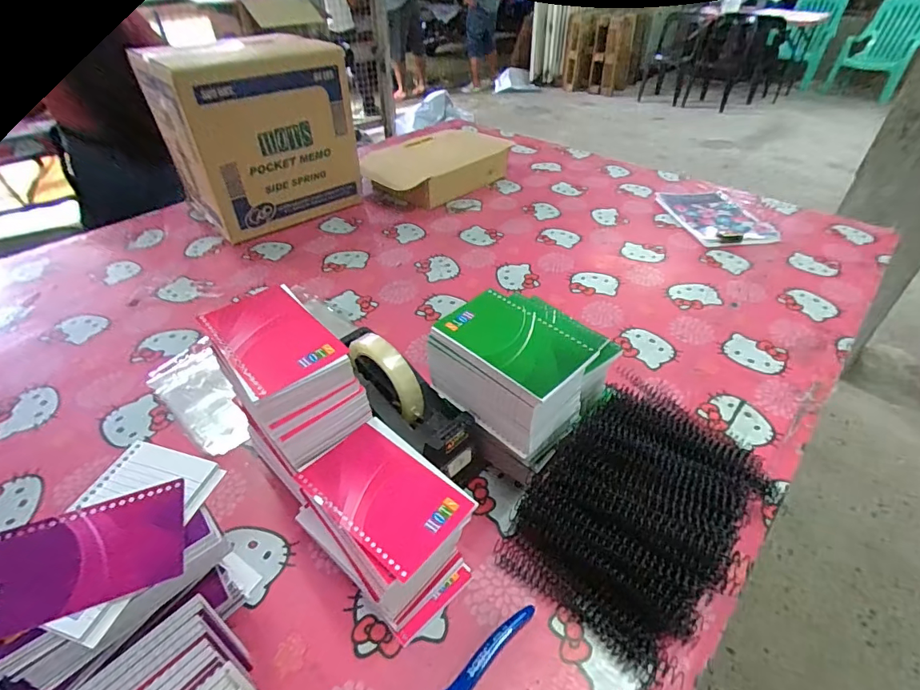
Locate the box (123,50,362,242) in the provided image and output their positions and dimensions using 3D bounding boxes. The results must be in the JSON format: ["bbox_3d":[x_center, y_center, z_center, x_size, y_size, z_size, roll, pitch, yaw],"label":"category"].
[{"bbox_3d":[-0.403,-0.424,0.936,0.313,0.315,0.227,-30,48,-30],"label":"box"}]

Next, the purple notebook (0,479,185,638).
[{"bbox_3d":[-0.264,0.149,0.325,0.123,0.013,0.072,-12,53,-23],"label":"purple notebook"}]

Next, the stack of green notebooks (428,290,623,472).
[{"bbox_3d":[0.043,0.033,0.456,0.141,0.113,0.084,31,50,32],"label":"stack of green notebooks"}]

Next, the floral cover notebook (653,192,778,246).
[{"bbox_3d":[0.527,-0.266,0.963,0.155,0.016,0.223,-7,41,-7],"label":"floral cover notebook"}]

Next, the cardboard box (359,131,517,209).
[{"bbox_3d":[-0.049,-0.431,1.110,0.214,0.089,0.341,30,49,31],"label":"cardboard box"}]

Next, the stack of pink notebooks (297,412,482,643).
[{"bbox_3d":[-0.068,0.157,0.413,0.095,0.105,0.146,-33,50,-32],"label":"stack of pink notebooks"}]

